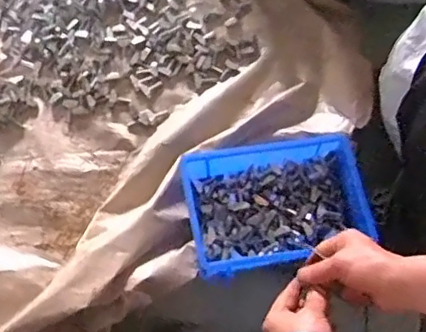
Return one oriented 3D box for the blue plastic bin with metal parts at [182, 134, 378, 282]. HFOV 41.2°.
[{"bbox_3d":[0.090,0.053,0.824,0.248,0.074,0.184,-10,72,-2],"label":"blue plastic bin with metal parts"}]

